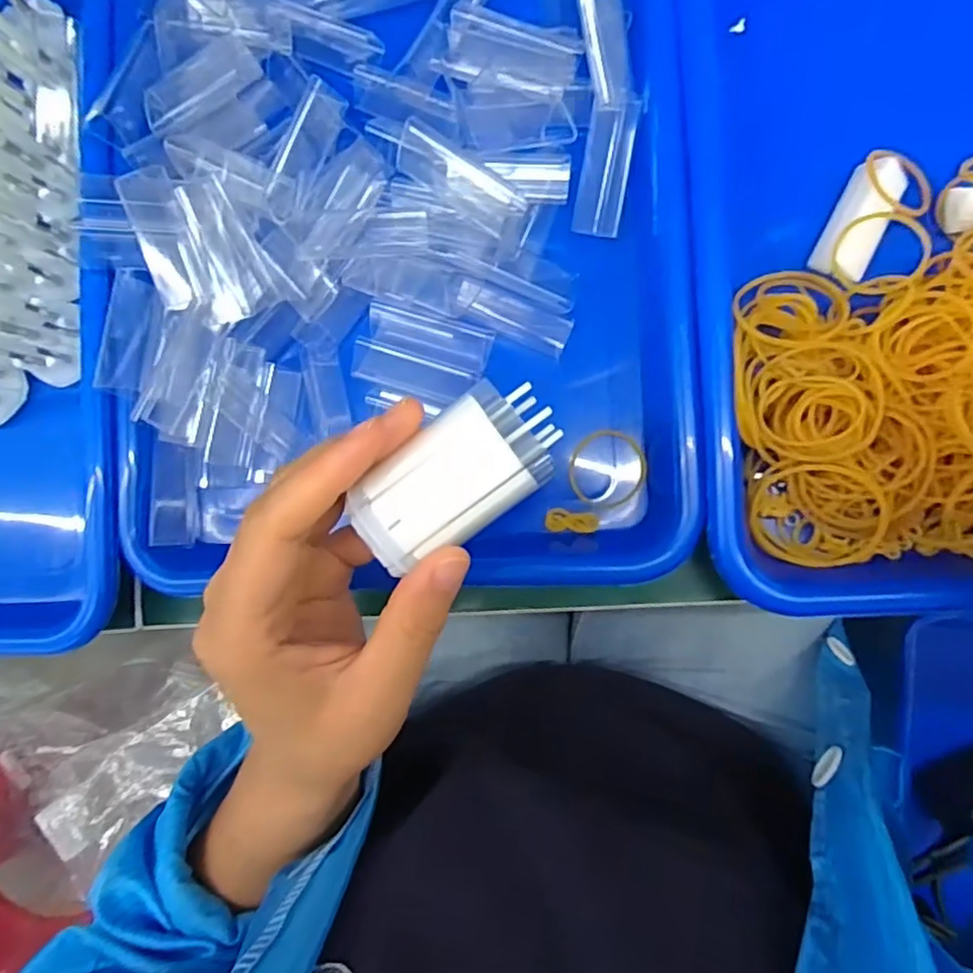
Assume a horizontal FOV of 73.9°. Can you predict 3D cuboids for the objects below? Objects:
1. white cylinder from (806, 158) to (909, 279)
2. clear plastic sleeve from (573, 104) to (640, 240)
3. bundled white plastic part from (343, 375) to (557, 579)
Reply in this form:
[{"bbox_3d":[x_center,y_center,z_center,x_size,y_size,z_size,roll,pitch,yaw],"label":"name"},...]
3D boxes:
[{"bbox_3d":[0.149,-0.106,0.257,0.021,0.013,0.045,26,91,9],"label":"white cylinder"},{"bbox_3d":[0.051,-0.135,0.276,0.019,0.004,0.052,12,106,9],"label":"clear plastic sleeve"},{"bbox_3d":[-0.009,-0.004,0.205,0.067,0.018,0.036,-38,82,5],"label":"bundled white plastic part"}]

